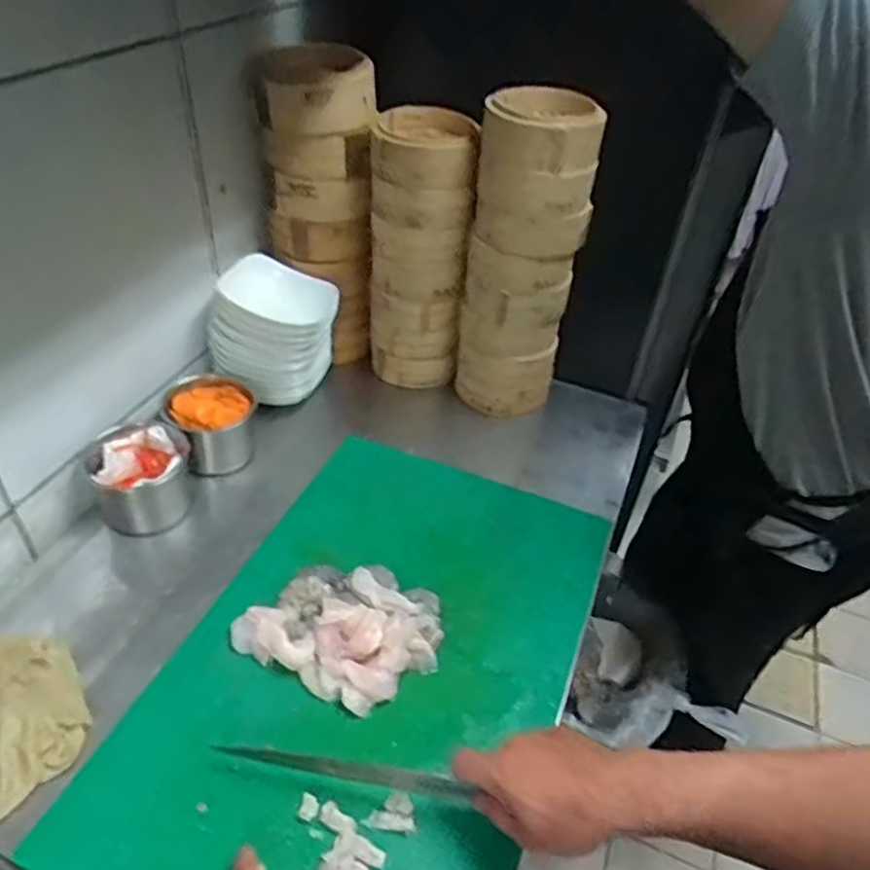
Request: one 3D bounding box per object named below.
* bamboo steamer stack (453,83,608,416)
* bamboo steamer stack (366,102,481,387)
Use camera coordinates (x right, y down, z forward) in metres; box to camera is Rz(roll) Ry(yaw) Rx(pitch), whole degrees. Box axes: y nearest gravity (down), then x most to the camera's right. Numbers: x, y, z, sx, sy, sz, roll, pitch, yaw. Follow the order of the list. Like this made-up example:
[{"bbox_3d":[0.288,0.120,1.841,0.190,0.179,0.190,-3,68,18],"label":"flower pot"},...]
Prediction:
[{"bbox_3d":[0.133,-0.252,1.044,0.157,0.470,0.172,12,41,6],"label":"bamboo steamer stack"},{"bbox_3d":[-0.030,-0.273,1.069,0.144,0.395,0.146,2,41,-5],"label":"bamboo steamer stack"}]

